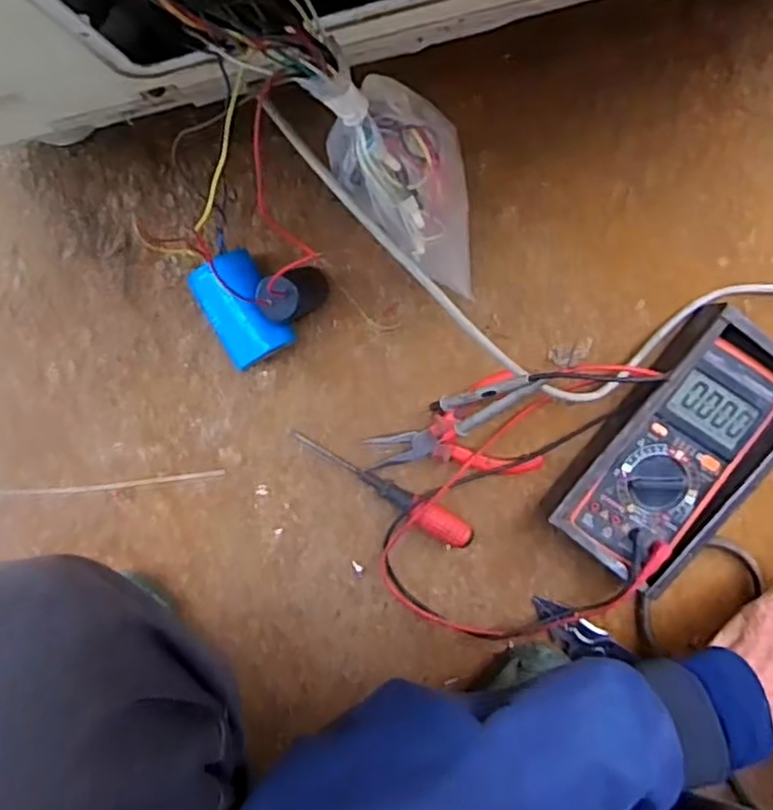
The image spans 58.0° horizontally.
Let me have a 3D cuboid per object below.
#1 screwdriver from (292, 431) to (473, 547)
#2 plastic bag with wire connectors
[{"bbox_3d":[-0.002,0.064,0.565,0.162,0.021,0.024,34,97,-2],"label":"screwdriver"},{"bbox_3d":[0.017,-0.139,0.422,0.075,0.054,0.168,-38,133,7],"label":"plastic bag with wire connectors"}]

